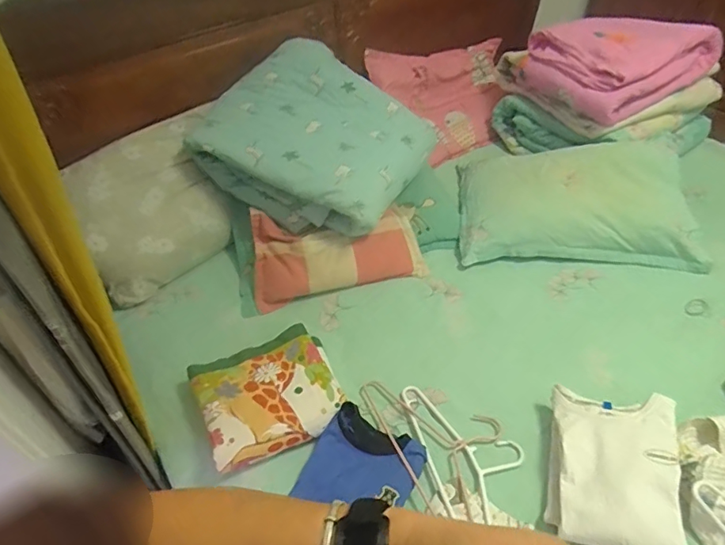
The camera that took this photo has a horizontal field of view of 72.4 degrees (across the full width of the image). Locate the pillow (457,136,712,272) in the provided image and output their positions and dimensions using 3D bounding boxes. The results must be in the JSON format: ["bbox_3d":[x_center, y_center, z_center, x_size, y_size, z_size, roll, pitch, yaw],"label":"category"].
[{"bbox_3d":[0.557,-0.213,1.336,0.580,0.153,0.430,1,45,4],"label":"pillow"}]

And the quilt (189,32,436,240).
[{"bbox_3d":[-0.118,-0.345,1.292,0.507,0.151,0.466,33,64,4],"label":"quilt"}]

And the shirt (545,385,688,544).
[{"bbox_3d":[0.422,0.326,0.834,0.197,0.049,0.273,3,45,22],"label":"shirt"}]

